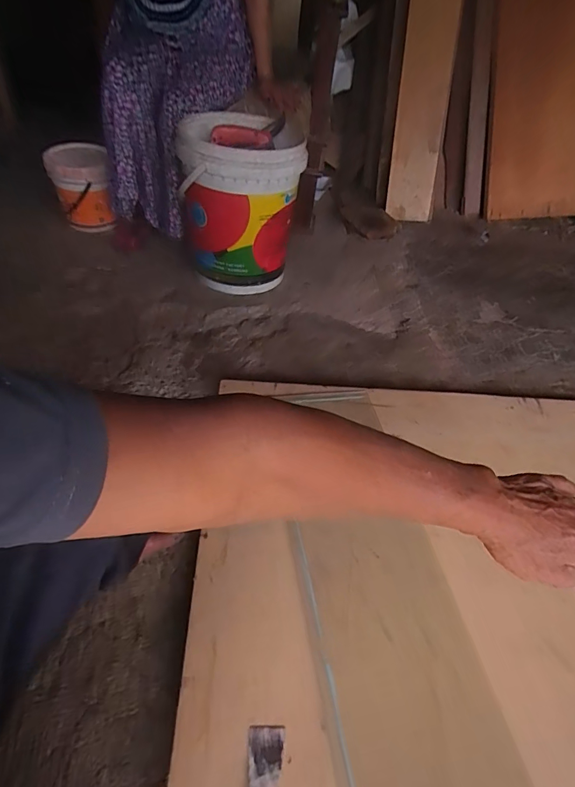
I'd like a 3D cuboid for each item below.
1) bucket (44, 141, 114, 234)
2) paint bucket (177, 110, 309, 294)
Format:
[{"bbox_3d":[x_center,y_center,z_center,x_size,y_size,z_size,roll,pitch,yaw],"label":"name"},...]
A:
[{"bbox_3d":[-0.626,-0.622,1.273,0.170,0.207,0.178,-14,48,-20],"label":"bucket"},{"bbox_3d":[-0.128,-0.487,1.125,0.288,0.383,0.306,-3,45,-10],"label":"paint bucket"}]

